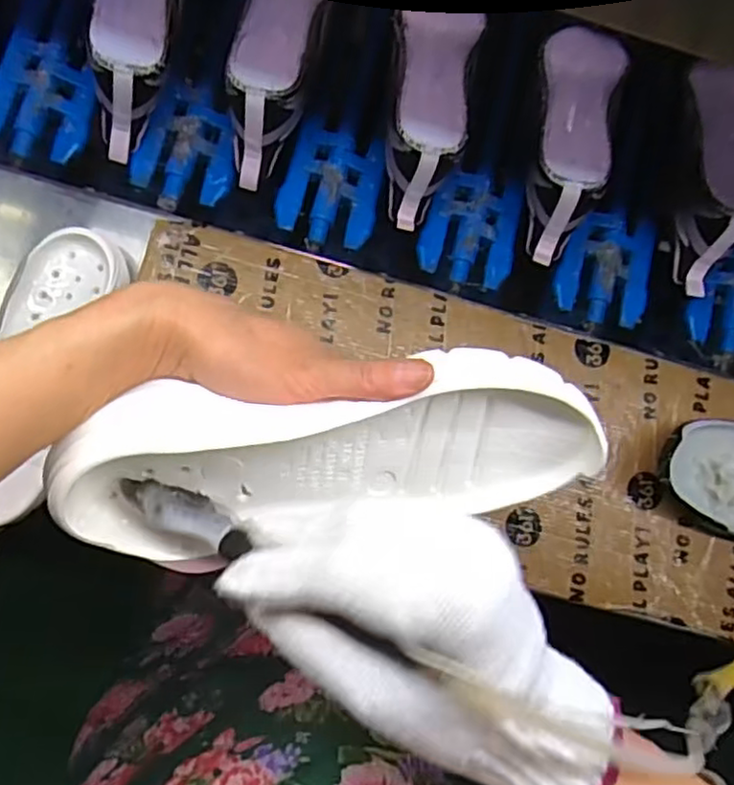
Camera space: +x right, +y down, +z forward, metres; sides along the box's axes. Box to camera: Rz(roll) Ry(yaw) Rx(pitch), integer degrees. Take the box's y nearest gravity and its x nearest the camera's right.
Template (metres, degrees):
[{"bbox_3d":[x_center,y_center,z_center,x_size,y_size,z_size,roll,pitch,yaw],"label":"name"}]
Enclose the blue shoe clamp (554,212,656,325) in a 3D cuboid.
[{"bbox_3d":[0.229,-0.121,0.646,0.091,0.024,0.104,9,83,-4],"label":"blue shoe clamp"}]

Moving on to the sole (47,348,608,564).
[{"bbox_3d":[-0.015,0.033,0.327,0.249,0.048,0.104,-6,126,-14],"label":"sole"}]

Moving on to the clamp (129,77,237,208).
[{"bbox_3d":[-0.159,-0.221,0.610,0.084,0.021,0.110,21,82,-3],"label":"clamp"}]

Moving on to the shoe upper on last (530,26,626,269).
[{"bbox_3d":[0.173,-0.220,0.584,0.072,0.065,0.203,16,83,-3],"label":"shoe upper on last"}]

